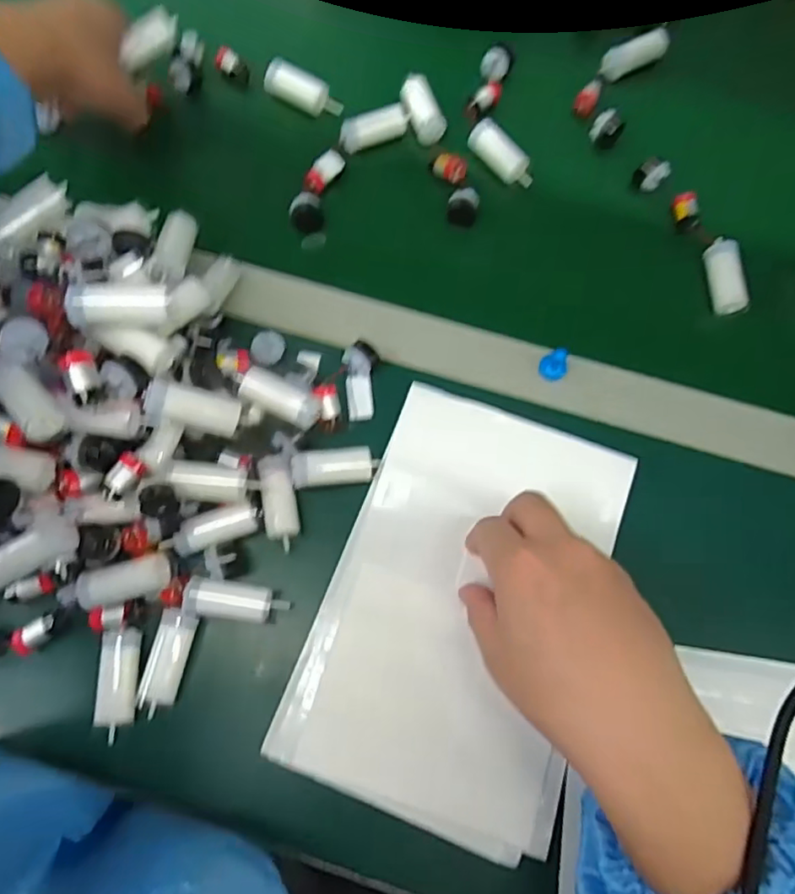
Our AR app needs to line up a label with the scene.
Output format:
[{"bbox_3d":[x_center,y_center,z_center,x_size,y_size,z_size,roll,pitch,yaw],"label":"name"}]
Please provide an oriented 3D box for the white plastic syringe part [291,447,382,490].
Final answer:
[{"bbox_3d":[-0.037,0.013,0.370,0.056,0.016,0.021,-5,72,-18],"label":"white plastic syringe part"}]

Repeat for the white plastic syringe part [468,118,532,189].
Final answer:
[{"bbox_3d":[0.079,-0.223,0.454,0.060,0.017,0.022,44,77,-2],"label":"white plastic syringe part"}]

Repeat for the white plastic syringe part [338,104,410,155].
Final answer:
[{"bbox_3d":[-0.017,-0.249,0.464,0.057,0.018,0.021,-26,75,-8],"label":"white plastic syringe part"}]

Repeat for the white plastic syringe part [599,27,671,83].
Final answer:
[{"bbox_3d":[0.196,-0.322,0.491,0.060,0.023,0.019,-28,75,-9],"label":"white plastic syringe part"}]

